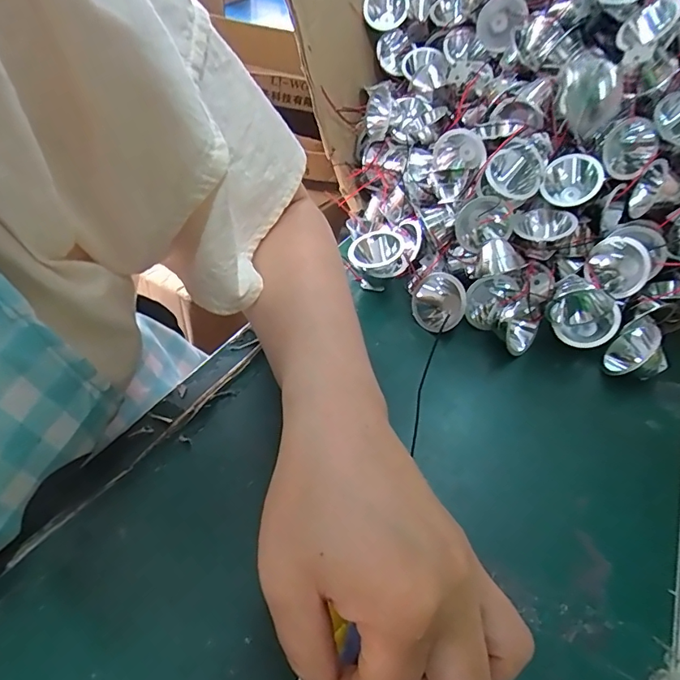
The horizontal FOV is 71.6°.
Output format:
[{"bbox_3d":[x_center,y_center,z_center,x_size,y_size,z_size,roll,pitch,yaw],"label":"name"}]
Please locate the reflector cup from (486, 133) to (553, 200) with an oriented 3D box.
[{"bbox_3d":[0.139,-0.133,0.362,0.037,0.037,0.040,4,45,-4],"label":"reflector cup"}]

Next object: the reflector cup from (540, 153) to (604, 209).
[{"bbox_3d":[0.184,-0.126,0.372,0.040,0.035,0.030,26,47,17],"label":"reflector cup"}]

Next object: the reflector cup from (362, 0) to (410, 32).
[{"bbox_3d":[0.046,-0.329,0.469,0.044,0.037,0.030,12,45,3],"label":"reflector cup"}]

